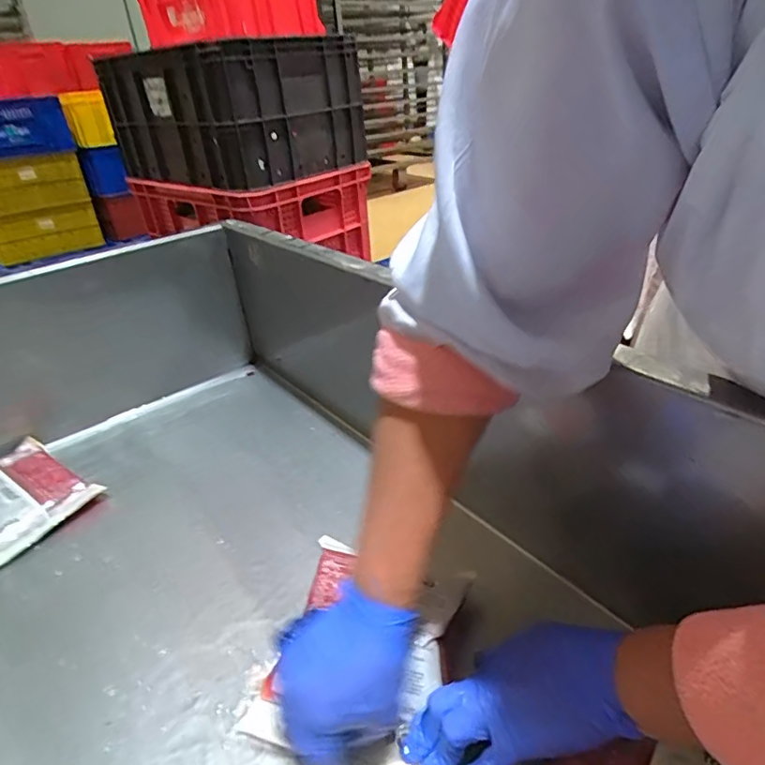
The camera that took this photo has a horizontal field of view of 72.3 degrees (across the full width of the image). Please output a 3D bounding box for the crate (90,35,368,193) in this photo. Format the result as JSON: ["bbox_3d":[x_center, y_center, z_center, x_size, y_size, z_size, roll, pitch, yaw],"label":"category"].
[{"bbox_3d":[-0.325,-0.538,1.054,0.437,0.218,0.338,21,41,37],"label":"crate"}]

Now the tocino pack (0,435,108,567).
[{"bbox_3d":[-0.436,0.136,0.612,0.164,0.042,0.141,16,38,32],"label":"tocino pack"}]

